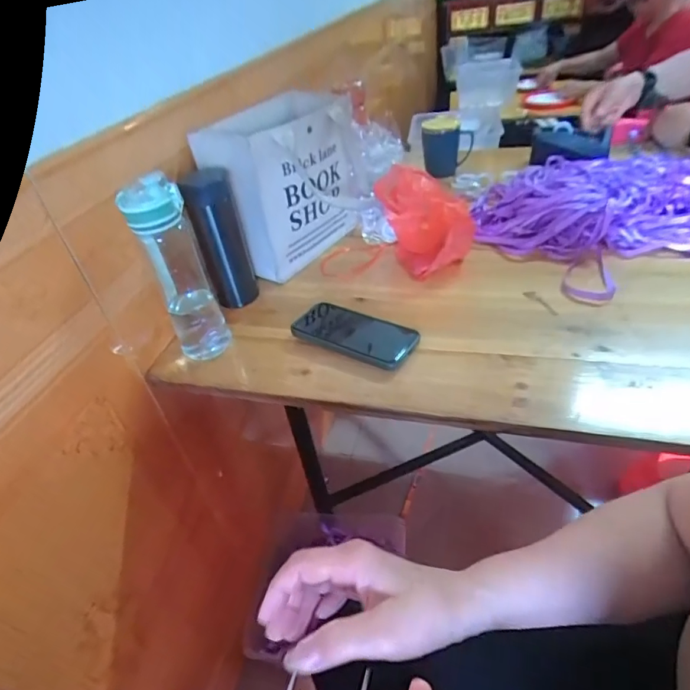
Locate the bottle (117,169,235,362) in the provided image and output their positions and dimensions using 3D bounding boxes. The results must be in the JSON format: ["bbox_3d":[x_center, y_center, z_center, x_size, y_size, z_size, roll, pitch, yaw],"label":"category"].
[{"bbox_3d":[-0.205,-0.087,0.584,0.067,0.238,0.058,-17,40,-9],"label":"bottle"}]

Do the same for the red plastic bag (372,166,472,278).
[{"bbox_3d":[0.118,-0.196,0.708,0.093,0.138,0.131,-29,43,-22],"label":"red plastic bag"}]

